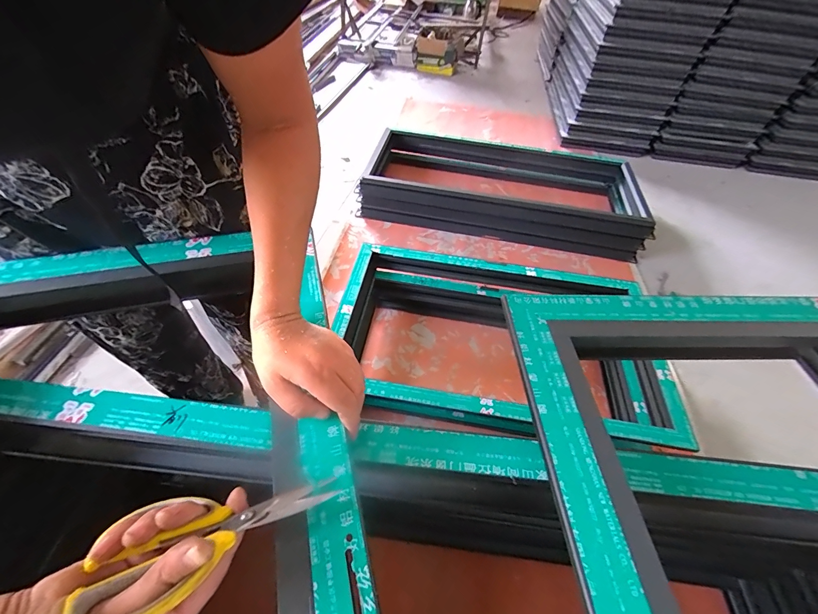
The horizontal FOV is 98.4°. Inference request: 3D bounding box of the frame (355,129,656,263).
[{"bbox_3d":[0.457,-0.614,1.770,1.305,0.166,0.661,11,51,5],"label":"frame"}]

